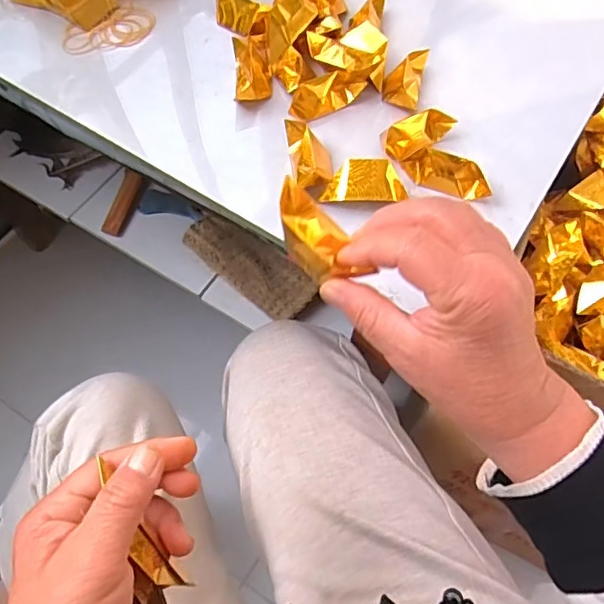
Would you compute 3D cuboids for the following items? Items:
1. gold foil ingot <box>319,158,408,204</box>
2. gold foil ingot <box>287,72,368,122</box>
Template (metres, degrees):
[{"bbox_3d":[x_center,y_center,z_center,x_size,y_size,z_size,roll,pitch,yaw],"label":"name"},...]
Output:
[{"bbox_3d":[0.048,-0.089,0.426,0.062,0.022,0.030,4,63,-1],"label":"gold foil ingot"},{"bbox_3d":[0.021,-0.175,0.479,0.072,0.028,0.021,-26,67,-15],"label":"gold foil ingot"}]

